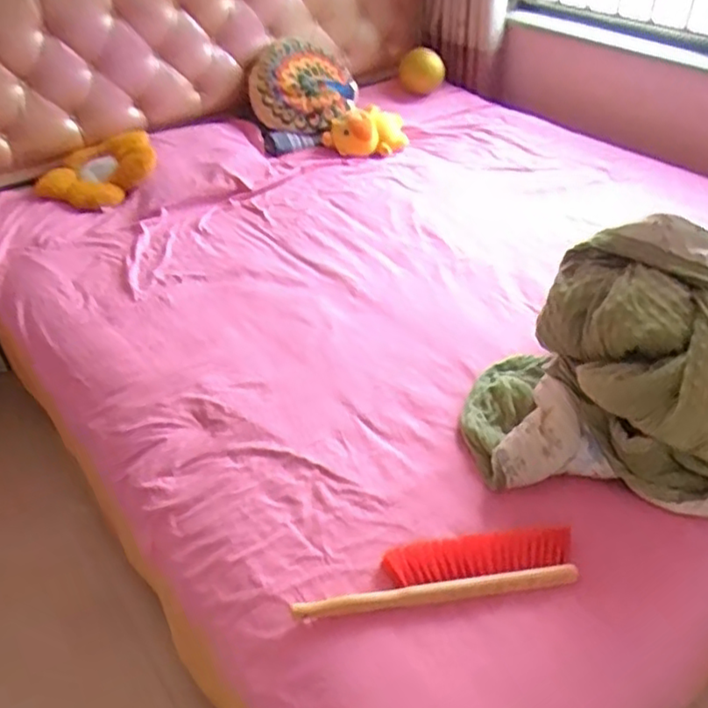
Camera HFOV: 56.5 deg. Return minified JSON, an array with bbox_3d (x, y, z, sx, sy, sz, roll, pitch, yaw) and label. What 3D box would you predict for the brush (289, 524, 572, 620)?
[{"bbox_3d":[0.120,0.317,0.955,0.397,0.031,0.096,-5,40,-5],"label":"brush"}]

